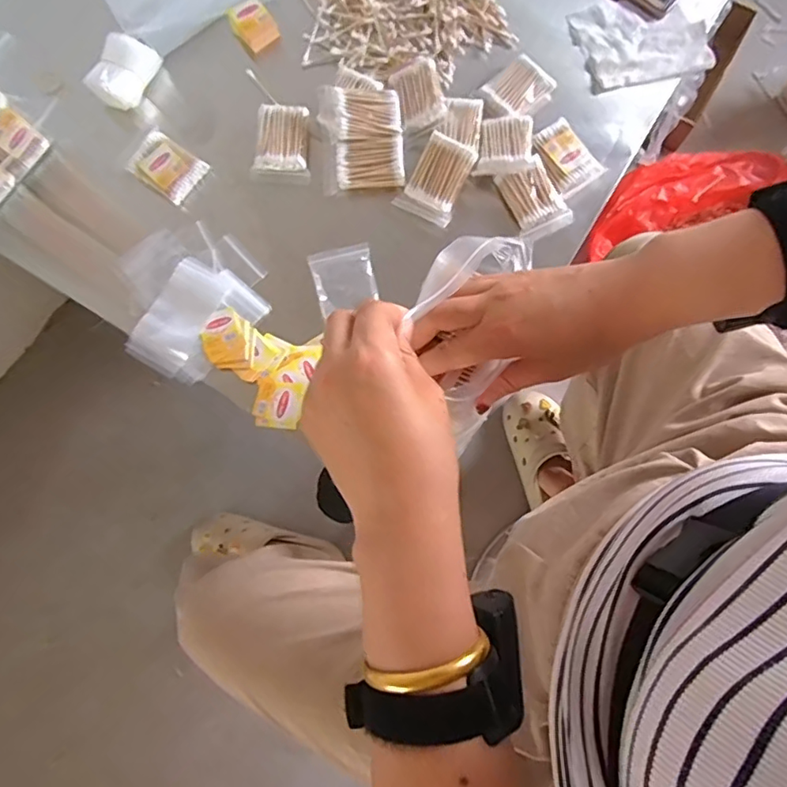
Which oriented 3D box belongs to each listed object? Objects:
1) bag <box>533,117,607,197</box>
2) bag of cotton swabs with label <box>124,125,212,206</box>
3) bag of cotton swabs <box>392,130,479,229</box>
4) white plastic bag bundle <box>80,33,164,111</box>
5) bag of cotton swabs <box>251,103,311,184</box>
[{"bbox_3d":[0.194,-0.268,0.620,0.056,0.016,0.079,-33,79,-7],"label":"bag"},{"bbox_3d":[-0.255,-0.256,0.618,0.072,0.018,0.059,33,79,7],"label":"bag of cotton swabs with label"},{"bbox_3d":[0.048,-0.238,0.609,0.060,0.014,0.090,26,98,3],"label":"bag of cotton swabs"},{"bbox_3d":[-0.306,-0.370,0.628,0.048,0.034,0.081,25,78,6],"label":"white plastic bag bundle"},{"bbox_3d":[-0.128,-0.288,0.630,0.060,0.023,0.087,1,77,1],"label":"bag of cotton swabs"}]

